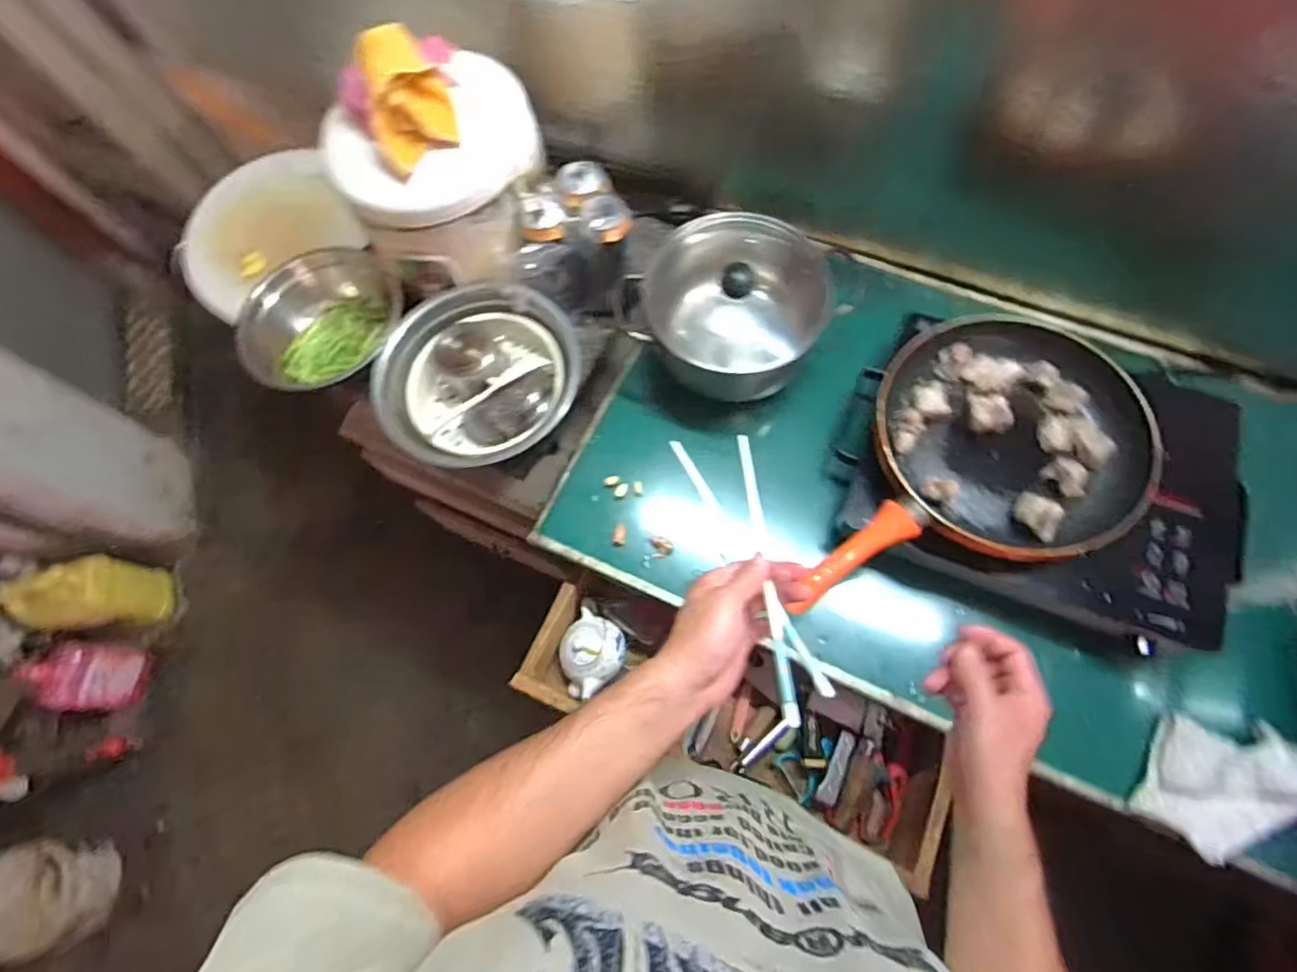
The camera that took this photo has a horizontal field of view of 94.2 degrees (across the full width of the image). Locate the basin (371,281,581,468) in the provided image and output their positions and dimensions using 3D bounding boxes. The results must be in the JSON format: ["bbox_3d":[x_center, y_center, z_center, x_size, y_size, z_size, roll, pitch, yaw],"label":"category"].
[{"bbox_3d":[-0.222,-0.153,0.822,0.263,0.106,0.217,0,70,3],"label":"basin"}]

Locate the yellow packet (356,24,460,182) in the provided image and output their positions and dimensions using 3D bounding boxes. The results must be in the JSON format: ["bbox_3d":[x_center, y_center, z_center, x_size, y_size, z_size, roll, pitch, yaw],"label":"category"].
[{"bbox_3d":[-0.274,-0.452,0.696,0.102,0.077,0.132,-20,70,-5],"label":"yellow packet"}]

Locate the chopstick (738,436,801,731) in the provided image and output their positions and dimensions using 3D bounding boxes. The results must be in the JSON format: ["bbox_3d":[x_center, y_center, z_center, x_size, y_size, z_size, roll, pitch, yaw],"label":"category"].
[{"bbox_3d":[0.096,0.067,0.496,0.012,0.013,0.241,-6,64,1],"label":"chopstick"}]

